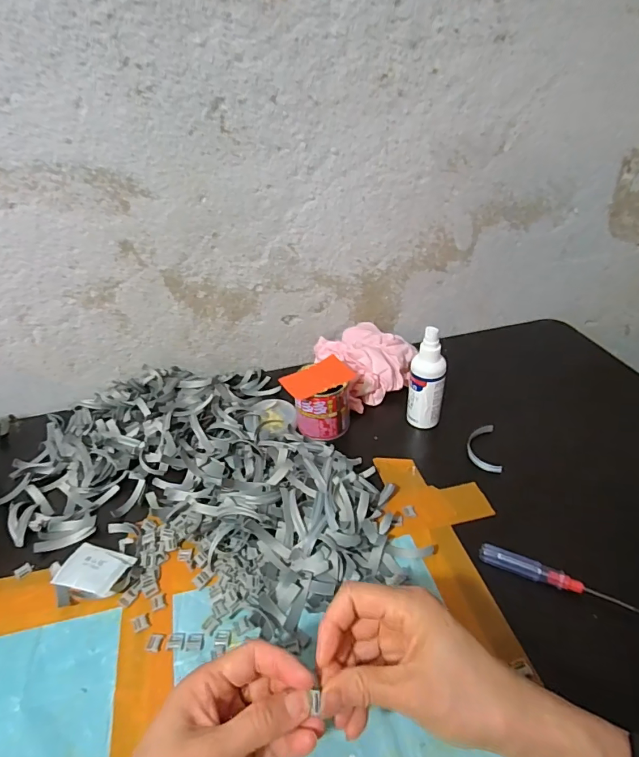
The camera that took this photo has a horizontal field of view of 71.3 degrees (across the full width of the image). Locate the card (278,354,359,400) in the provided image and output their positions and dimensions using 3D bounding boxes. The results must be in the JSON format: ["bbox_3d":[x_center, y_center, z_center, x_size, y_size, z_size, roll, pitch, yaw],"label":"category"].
[{"bbox_3d":[0.000,-0.001,0.518,0.080,0.006,0.050,-24,42,-29],"label":"card"}]

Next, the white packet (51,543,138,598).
[{"bbox_3d":[-0.203,0.173,0.401,0.064,0.017,0.041,9,38,17],"label":"white packet"}]

